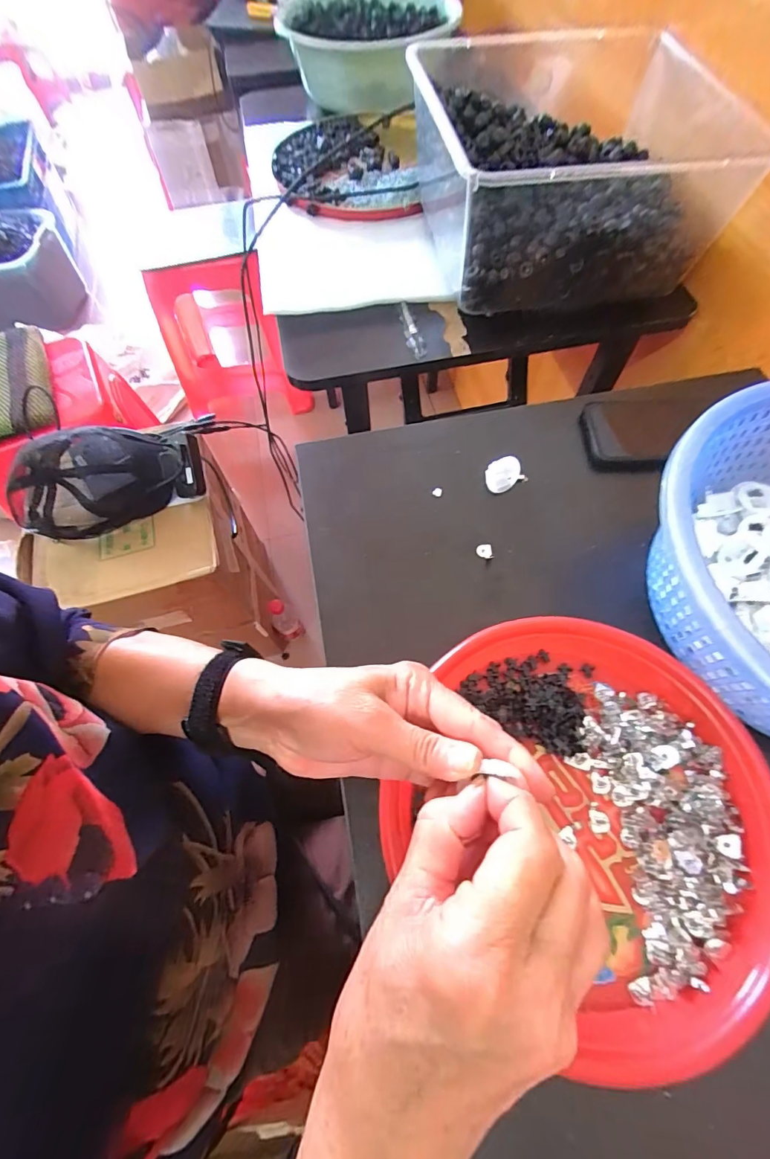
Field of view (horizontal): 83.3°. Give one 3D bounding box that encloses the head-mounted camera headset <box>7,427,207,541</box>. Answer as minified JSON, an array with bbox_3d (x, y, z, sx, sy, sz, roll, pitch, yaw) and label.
[{"bbox_3d":[-0.434,-0.161,0.680,0.251,0.138,0.145,-3,65,1],"label":"head-mounted camera headset"}]

